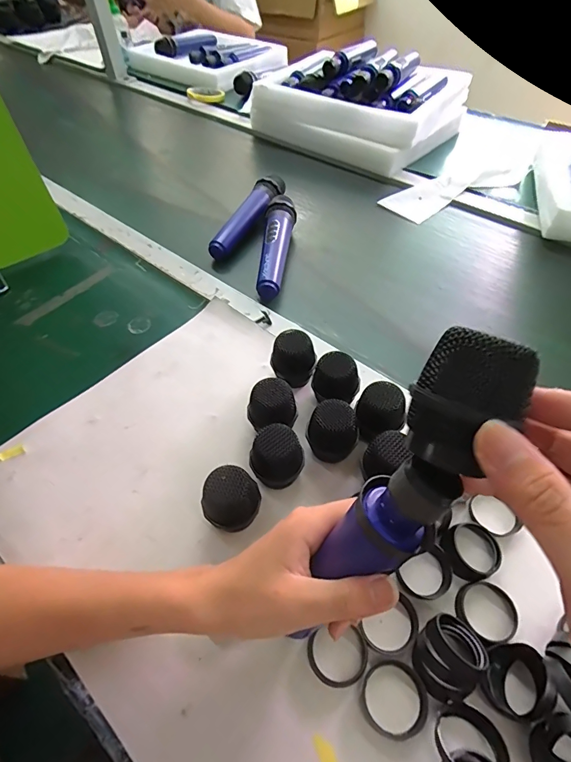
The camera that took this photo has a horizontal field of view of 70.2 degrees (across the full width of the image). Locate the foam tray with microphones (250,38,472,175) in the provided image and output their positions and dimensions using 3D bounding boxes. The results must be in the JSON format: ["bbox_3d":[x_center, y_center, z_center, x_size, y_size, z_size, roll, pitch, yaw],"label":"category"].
[{"bbox_3d":[0.163,-0.571,0.824,0.334,0.123,0.298,32,59,23],"label":"foam tray with microphones"}]

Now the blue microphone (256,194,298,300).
[{"bbox_3d":[-0.013,-0.197,0.584,0.039,0.042,0.191,5,52,5],"label":"blue microphone"}]

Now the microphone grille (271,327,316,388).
[{"bbox_3d":[0.007,-0.019,0.429,0.039,0.059,0.036,0,52,1],"label":"microphone grille"}]

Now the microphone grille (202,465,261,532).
[{"bbox_3d":[-0.045,0.105,0.346,0.043,0.059,0.042,0,52,1],"label":"microphone grille"}]

